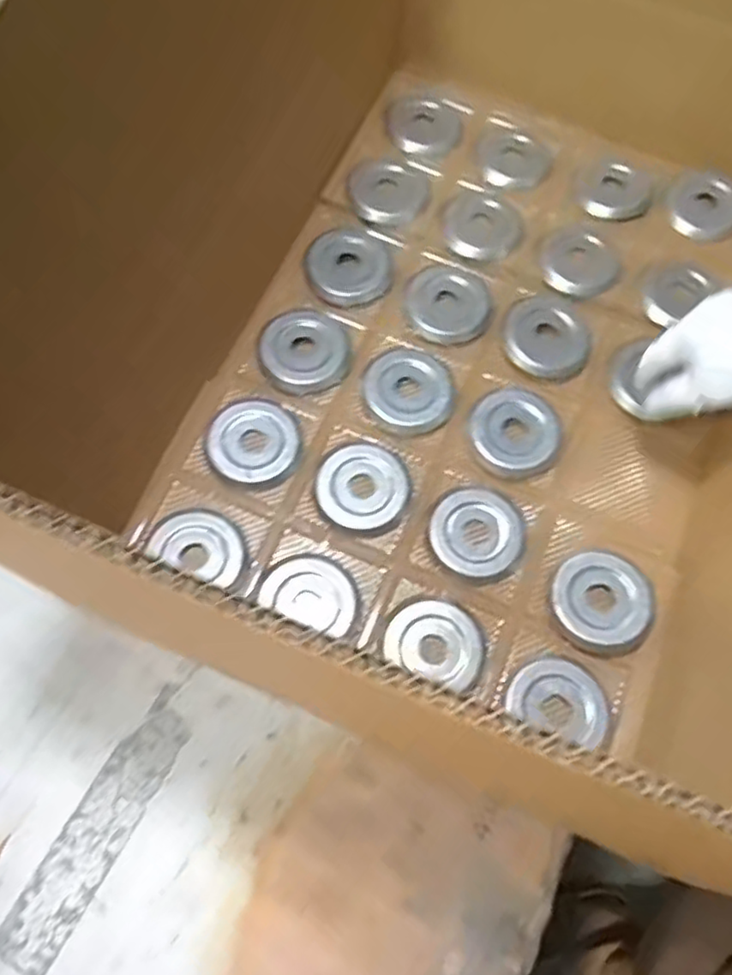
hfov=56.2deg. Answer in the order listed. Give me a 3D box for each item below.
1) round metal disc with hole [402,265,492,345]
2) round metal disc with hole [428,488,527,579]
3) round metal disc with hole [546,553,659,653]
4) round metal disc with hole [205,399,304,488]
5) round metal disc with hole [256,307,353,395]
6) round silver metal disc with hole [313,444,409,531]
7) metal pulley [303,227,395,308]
[{"bbox_3d":[0.077,-0.178,0.641,0.080,0.013,0.084,0,71,-1],"label":"round metal disc with hole"},{"bbox_3d":[0.091,0.036,0.558,0.072,0.012,0.073,0,71,-1],"label":"round metal disc with hole"},{"bbox_3d":[0.184,0.087,0.533,0.076,0.013,0.073,-6,64,12],"label":"round metal disc with hole"},{"bbox_3d":[-0.094,-0.041,0.576,0.077,0.014,0.079,0,71,-1],"label":"round metal disc with hole"},{"bbox_3d":[-0.056,-0.122,0.616,0.079,0.011,0.082,0,71,-1],"label":"round metal disc with hole"},{"bbox_3d":[-0.003,0.000,0.572,0.073,0.006,0.074,0,71,-1],"label":"round silver metal disc with hole"},{"bbox_3d":[-0.016,-0.211,0.650,0.078,0.020,0.076,0,71,-1],"label":"metal pulley"}]

